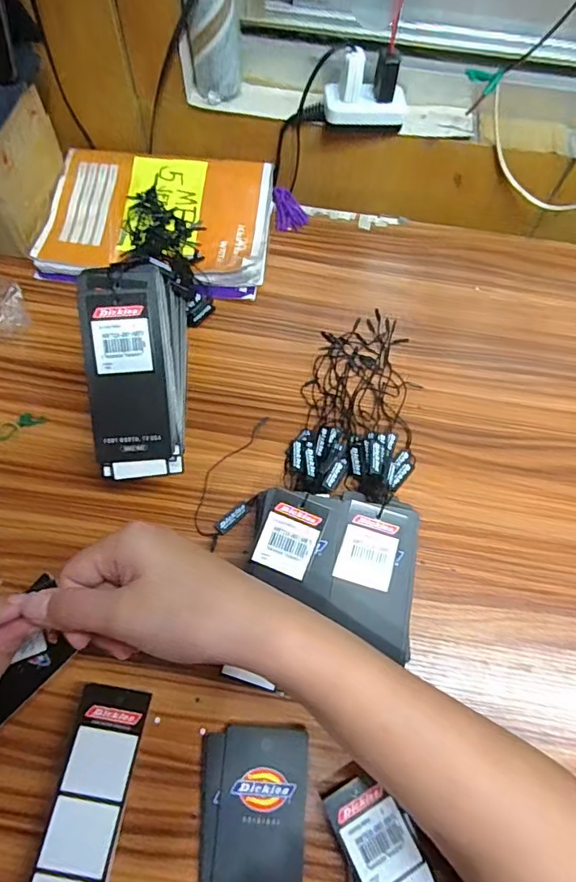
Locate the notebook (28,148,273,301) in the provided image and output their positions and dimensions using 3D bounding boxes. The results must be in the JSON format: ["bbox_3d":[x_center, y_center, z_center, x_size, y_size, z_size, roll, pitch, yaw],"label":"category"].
[{"bbox_3d":[-0.120,-0.206,0.457,0.203,0.030,0.143,6,65,1],"label":"notebook"}]

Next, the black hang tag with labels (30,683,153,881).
[{"bbox_3d":[-0.108,0.202,0.267,0.038,0.026,0.117,8,65,2],"label":"black hang tag with labels"}]

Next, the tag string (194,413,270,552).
[{"bbox_3d":[-0.036,0.028,0.364,0.044,0.006,0.102,37,69,14],"label":"tag string"}]

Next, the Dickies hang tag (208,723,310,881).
[{"bbox_3d":[-0.016,0.224,0.270,0.051,0.005,0.111,4,64,2],"label":"Dickies hang tag"}]

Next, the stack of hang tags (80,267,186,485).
[{"bbox_3d":[-0.104,-0.047,0.339,0.057,0.110,0.140,-2,65,-3],"label":"stack of hang tags"}]

